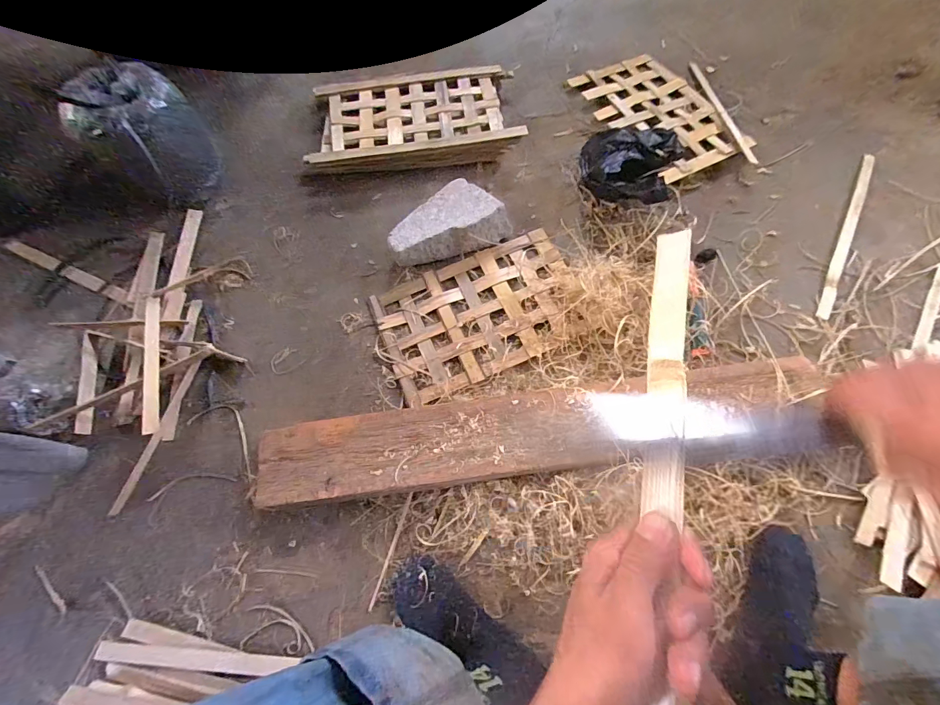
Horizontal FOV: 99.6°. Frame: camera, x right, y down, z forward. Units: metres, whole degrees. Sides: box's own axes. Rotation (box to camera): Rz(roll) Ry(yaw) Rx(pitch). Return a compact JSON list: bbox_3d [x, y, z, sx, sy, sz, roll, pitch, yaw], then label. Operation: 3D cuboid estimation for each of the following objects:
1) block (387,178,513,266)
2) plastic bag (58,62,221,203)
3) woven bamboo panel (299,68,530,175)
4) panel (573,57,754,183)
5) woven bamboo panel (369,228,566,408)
[{"bbox_3d":[-0.046,-0.242,0.750,0.225,0.065,0.125,-23,70,-7],"label":"block"},{"bbox_3d":[-0.576,-0.382,0.733,0.186,0.190,0.104,-41,73,-14],"label":"plastic bag"},{"bbox_3d":[-0.123,-0.495,0.851,0.437,0.054,0.257,-10,68,-2],"label":"woven bamboo panel"},{"bbox_3d":[0.405,-0.527,0.865,0.233,0.020,0.358,-24,68,-8],"label":"panel"},{"bbox_3d":[0.019,-0.070,0.696,0.346,0.021,0.226,-22,69,-7],"label":"woven bamboo panel"}]

